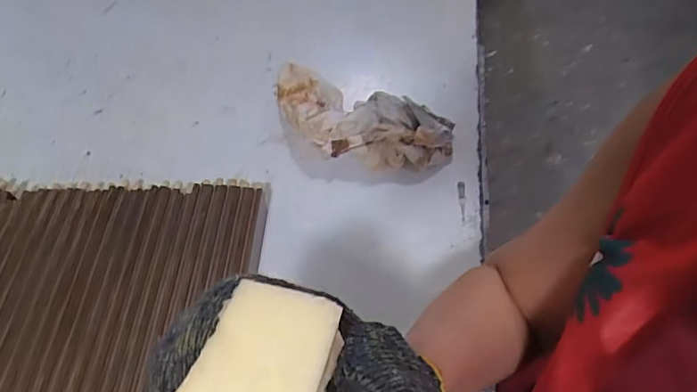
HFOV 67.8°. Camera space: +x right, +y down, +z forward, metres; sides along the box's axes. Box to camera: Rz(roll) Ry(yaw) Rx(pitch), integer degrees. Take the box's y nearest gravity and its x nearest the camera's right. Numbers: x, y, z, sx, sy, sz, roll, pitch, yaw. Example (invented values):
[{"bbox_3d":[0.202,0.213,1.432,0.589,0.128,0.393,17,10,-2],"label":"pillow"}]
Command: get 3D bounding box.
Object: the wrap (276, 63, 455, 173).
[{"bbox_3d":[0.005,-0.097,0.672,0.258,0.056,0.127,22,60,12],"label":"wrap"}]

